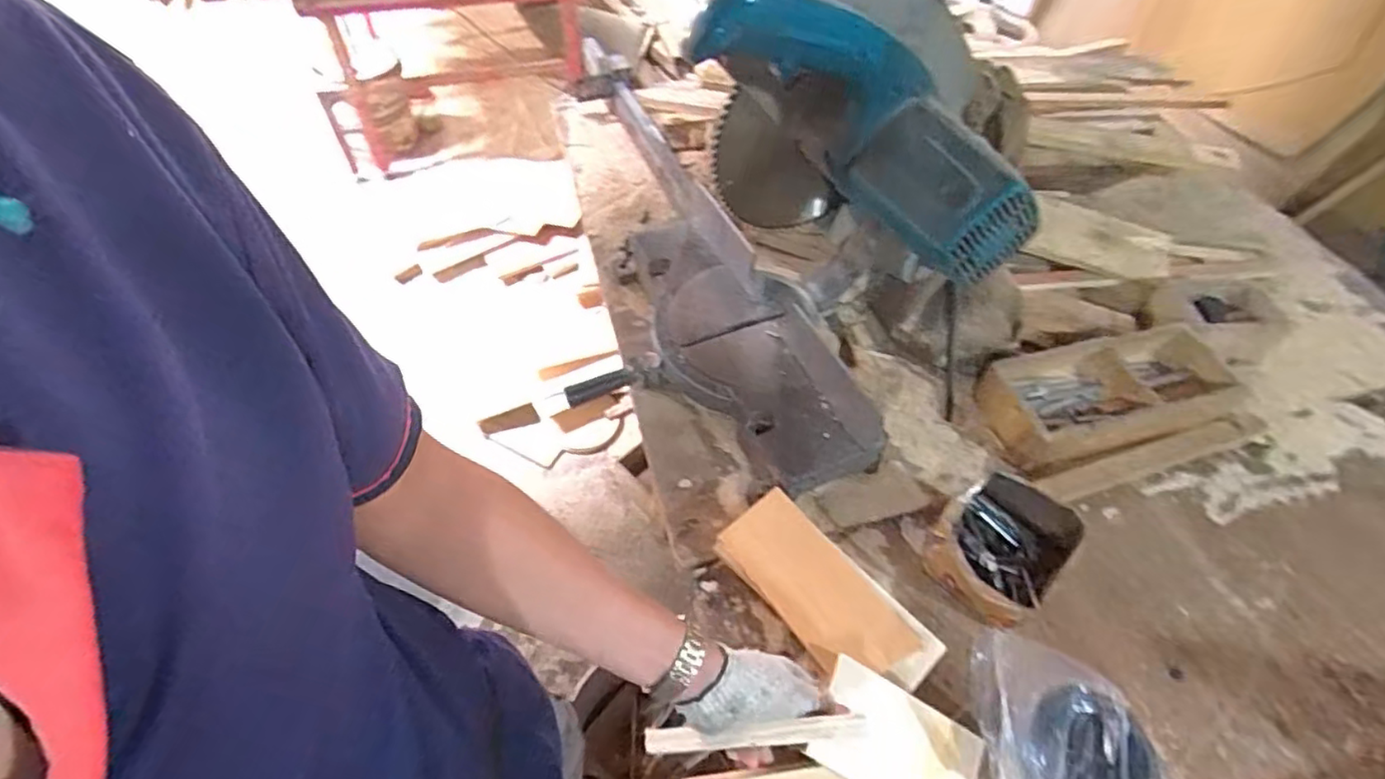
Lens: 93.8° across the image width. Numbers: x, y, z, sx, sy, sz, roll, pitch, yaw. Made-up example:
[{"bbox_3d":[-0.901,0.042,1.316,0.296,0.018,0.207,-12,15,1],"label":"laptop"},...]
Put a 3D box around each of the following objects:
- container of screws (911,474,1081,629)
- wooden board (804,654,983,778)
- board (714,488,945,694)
[{"bbox_3d":[0.311,0.168,0.683,0.123,0.089,0.132,38,61,24],"label":"container of screws"},{"bbox_3d":[0.184,0.321,0.583,0.145,0.007,0.092,29,64,7],"label":"wooden board"},{"bbox_3d":[0.134,0.208,0.659,0.094,0.028,0.229,-35,64,-26],"label":"board"}]

